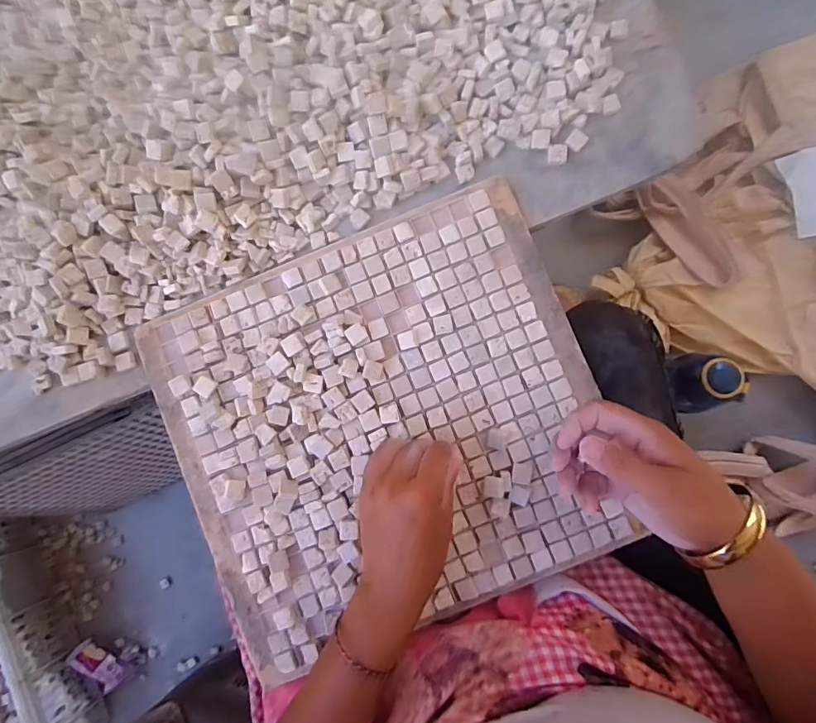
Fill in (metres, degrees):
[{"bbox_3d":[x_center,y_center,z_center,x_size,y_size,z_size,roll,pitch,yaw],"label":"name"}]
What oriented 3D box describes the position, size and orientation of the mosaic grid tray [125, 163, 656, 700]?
[{"bbox_3d":[-0.020,0.053,0.402,0.345,0.035,0.319,-22,82,-2],"label":"mosaic grid tray"}]

